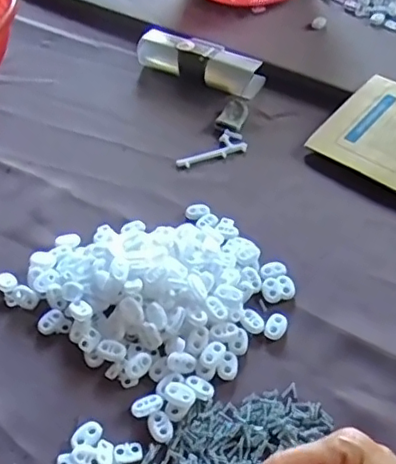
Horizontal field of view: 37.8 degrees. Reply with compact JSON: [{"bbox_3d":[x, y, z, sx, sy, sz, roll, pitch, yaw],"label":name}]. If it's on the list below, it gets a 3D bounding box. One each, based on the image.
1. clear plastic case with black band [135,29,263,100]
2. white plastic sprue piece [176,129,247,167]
[{"bbox_3d":[-0.001,-0.201,0.682,0.158,0.034,0.044,25,53,23],"label":"clear plastic case with black band"},{"bbox_3d":[0.011,-0.087,0.601,0.077,0.007,0.034,-17,49,-13],"label":"white plastic sprue piece"}]

